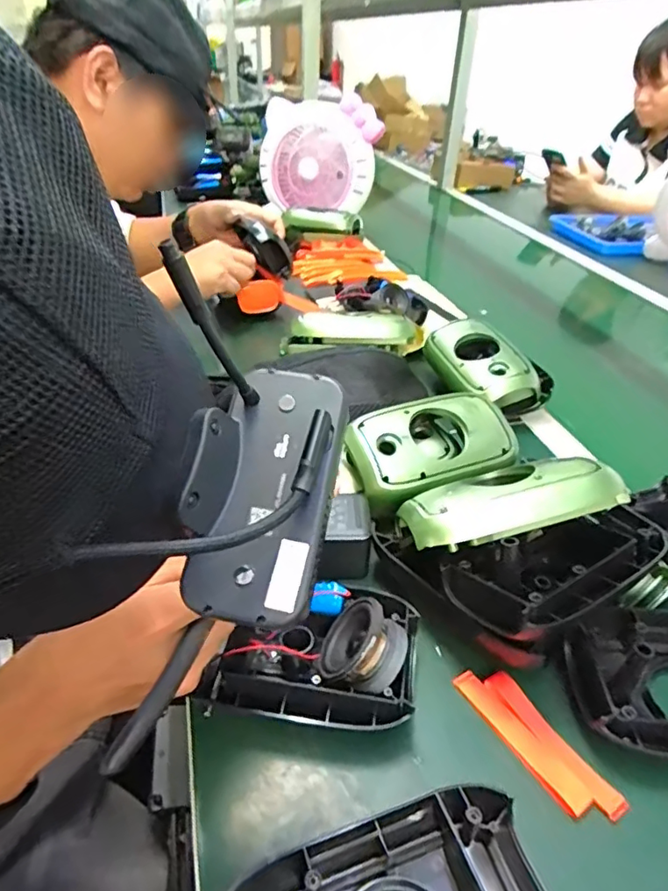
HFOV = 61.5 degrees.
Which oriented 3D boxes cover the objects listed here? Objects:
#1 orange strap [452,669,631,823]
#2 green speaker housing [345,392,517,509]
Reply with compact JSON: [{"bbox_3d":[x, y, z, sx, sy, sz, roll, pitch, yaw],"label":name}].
[{"bbox_3d":[0.126,0.185,0.356,0.033,0.005,0.111,-20,42,-26],"label":"orange strap"},{"bbox_3d":[0.088,0.001,0.514,0.151,0.048,0.093,-16,63,-16],"label":"green speaker housing"}]

